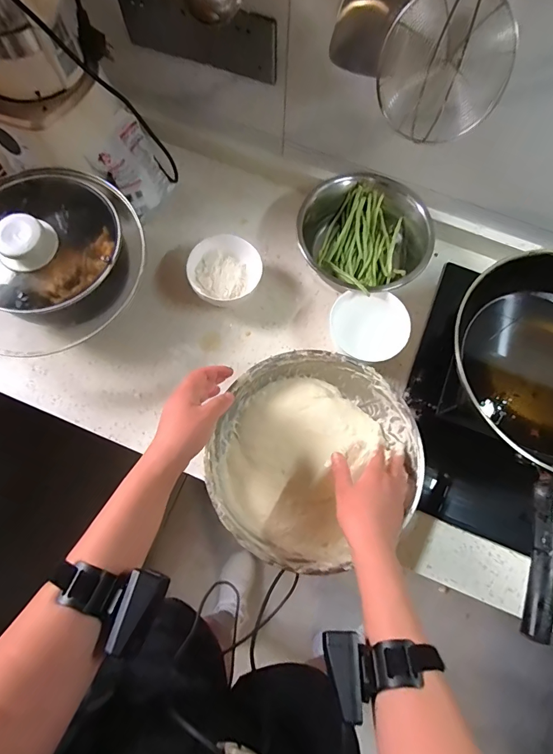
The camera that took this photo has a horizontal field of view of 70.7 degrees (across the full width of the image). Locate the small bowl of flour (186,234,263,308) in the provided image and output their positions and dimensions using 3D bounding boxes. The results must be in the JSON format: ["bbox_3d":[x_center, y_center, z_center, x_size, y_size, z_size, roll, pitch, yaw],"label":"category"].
[{"bbox_3d":[-0.090,-0.186,0.691,0.128,0.057,0.117,1,73,-2],"label":"small bowl of flour"}]

